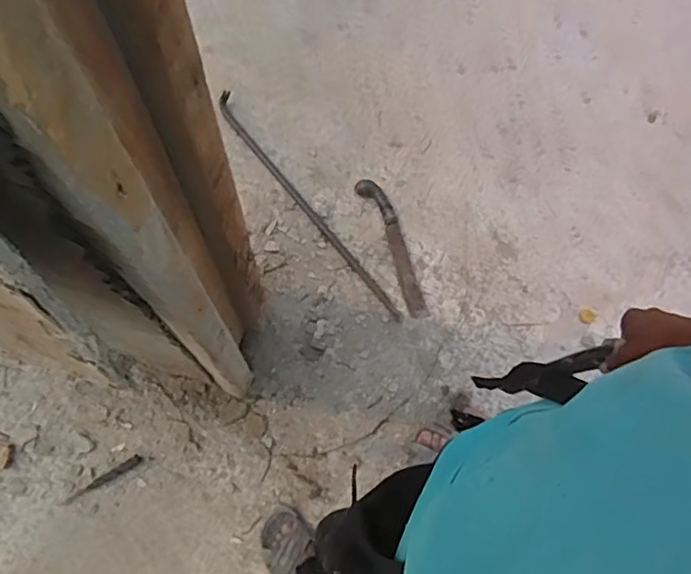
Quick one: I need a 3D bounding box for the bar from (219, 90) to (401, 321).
[{"bbox_3d":[-0.108,-0.206,1.522,0.045,0.020,0.715,-35,79,-12],"label":"bar"}]

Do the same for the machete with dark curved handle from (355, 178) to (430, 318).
[{"bbox_3d":[0.116,-0.102,1.503,0.062,0.020,0.363,-18,76,-8],"label":"machete with dark curved handle"}]

